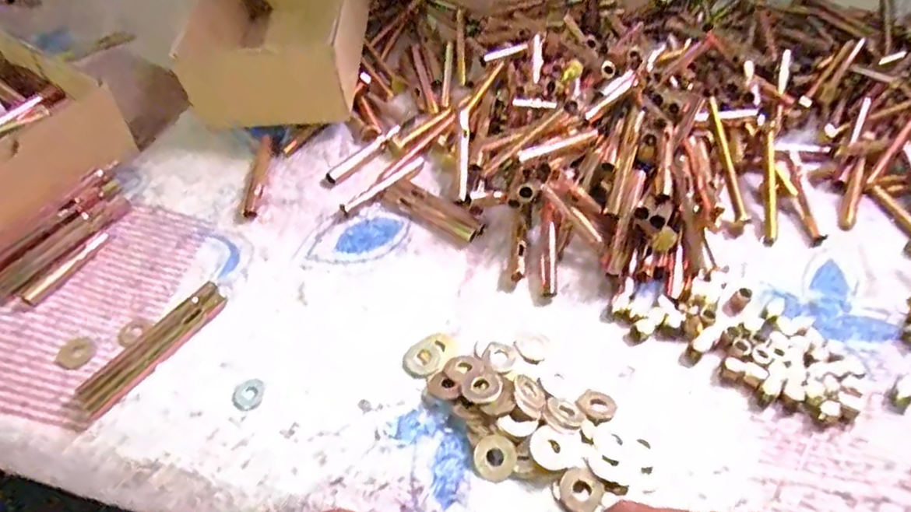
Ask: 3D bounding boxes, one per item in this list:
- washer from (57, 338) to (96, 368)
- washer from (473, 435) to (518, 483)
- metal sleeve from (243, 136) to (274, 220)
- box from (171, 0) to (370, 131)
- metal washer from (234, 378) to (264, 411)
[{"bbox_3d":[-0.247,0.063,0.377,0.020,0.004,0.022,32,64,7],"label":"washer"},{"bbox_3d":[0.023,0.118,0.339,0.024,0.004,0.026,30,75,13],"label":"washer"},{"bbox_3d":[-0.160,-0.065,0.472,0.011,0.008,0.081,2,53,1],"label":"metal sleeve"},{"bbox_3d":[-0.150,-0.210,0.531,0.127,0.090,0.172,-1,53,-2],"label":"box"},{"bbox_3d":[-0.130,0.087,0.364,0.019,0.004,0.021,-2,53,-2],"label":"metal washer"}]

